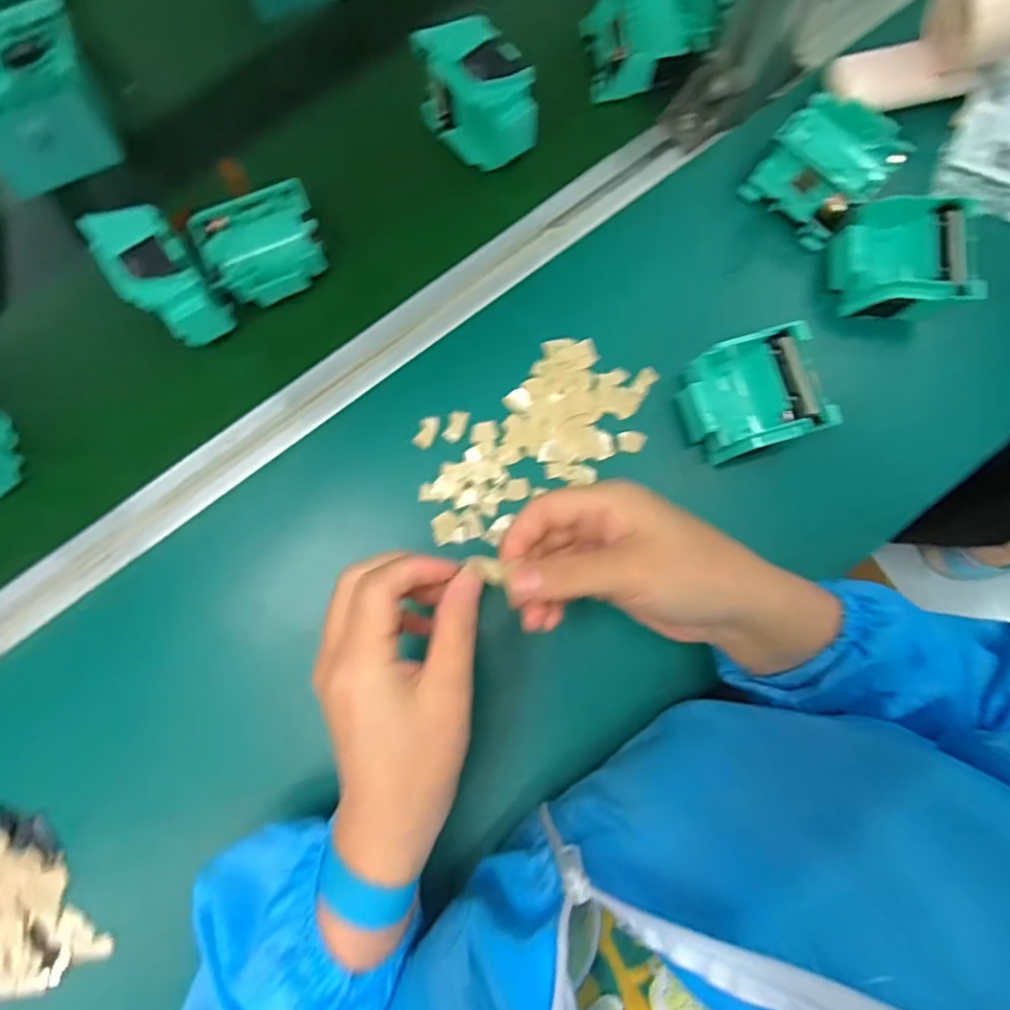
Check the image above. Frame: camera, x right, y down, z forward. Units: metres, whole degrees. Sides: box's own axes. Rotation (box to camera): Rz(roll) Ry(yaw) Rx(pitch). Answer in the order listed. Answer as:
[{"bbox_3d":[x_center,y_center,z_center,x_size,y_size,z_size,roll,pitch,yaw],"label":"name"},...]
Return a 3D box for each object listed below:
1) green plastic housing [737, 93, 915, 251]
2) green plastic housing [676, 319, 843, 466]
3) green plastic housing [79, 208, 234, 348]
[{"bbox_3d":[0.220,-0.232,0.419,0.073,0.046,0.073,43,82,6],"label":"green plastic housing"},{"bbox_3d":[0.161,-0.071,0.399,0.081,0.035,0.071,-15,81,-4],"label":"green plastic housing"},{"bbox_3d":[-0.218,-0.145,0.392,0.045,0.062,0.064,-32,82,-6],"label":"green plastic housing"}]

